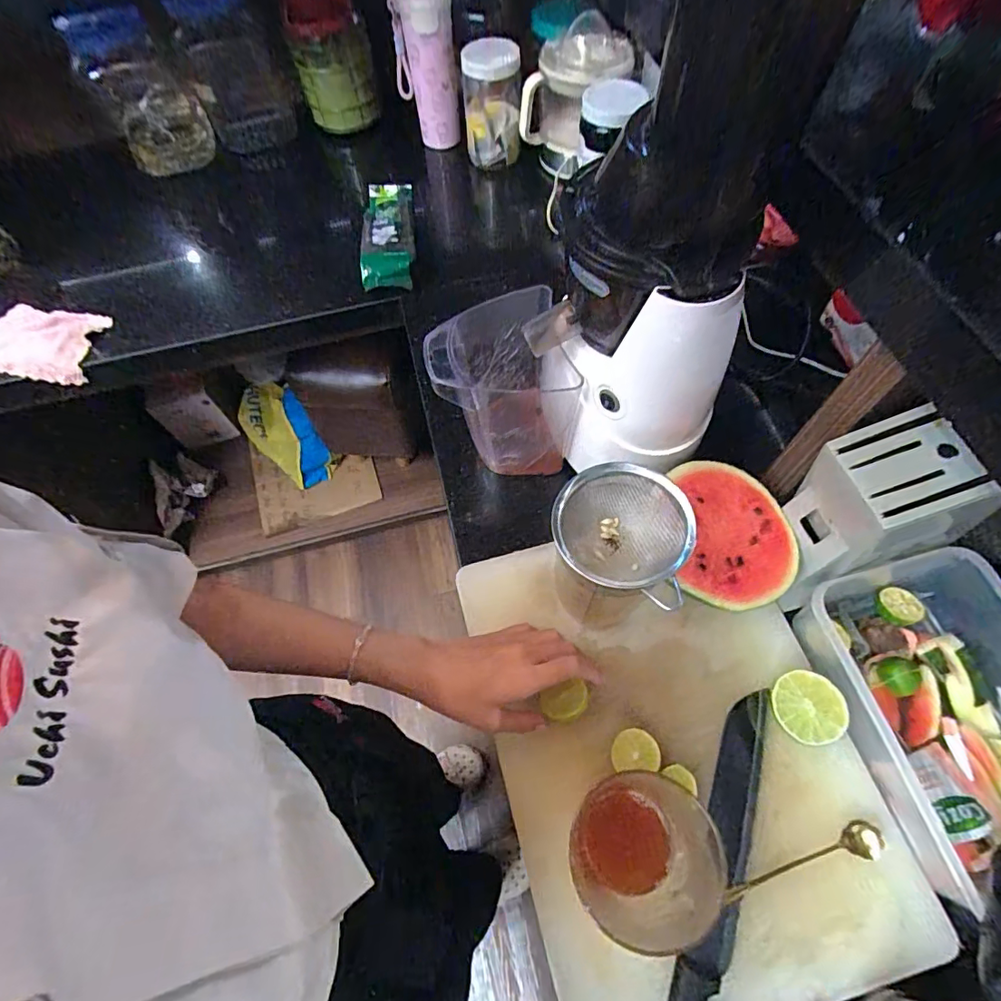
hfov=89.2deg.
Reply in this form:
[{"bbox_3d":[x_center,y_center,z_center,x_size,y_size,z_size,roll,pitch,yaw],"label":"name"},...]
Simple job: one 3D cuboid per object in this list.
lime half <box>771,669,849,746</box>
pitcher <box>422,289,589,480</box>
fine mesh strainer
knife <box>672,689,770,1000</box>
[{"bbox_3d":[0.264,0.178,0.436,0.056,0.026,0.056,-9,64,19],"label":"lime half"},{"bbox_3d":[-0.001,-0.117,0.552,0.135,0.150,0.135,-13,63,-4],"label":"pitcher"},{"bbox_3d":[0.090,0.020,0.378,0.100,0.038,0.093,-1,63,2],"label":"fine mesh strainer"},{"bbox_3d":[0.166,0.303,0.394,0.033,0.016,0.312,21,66,13],"label":"knife"}]

